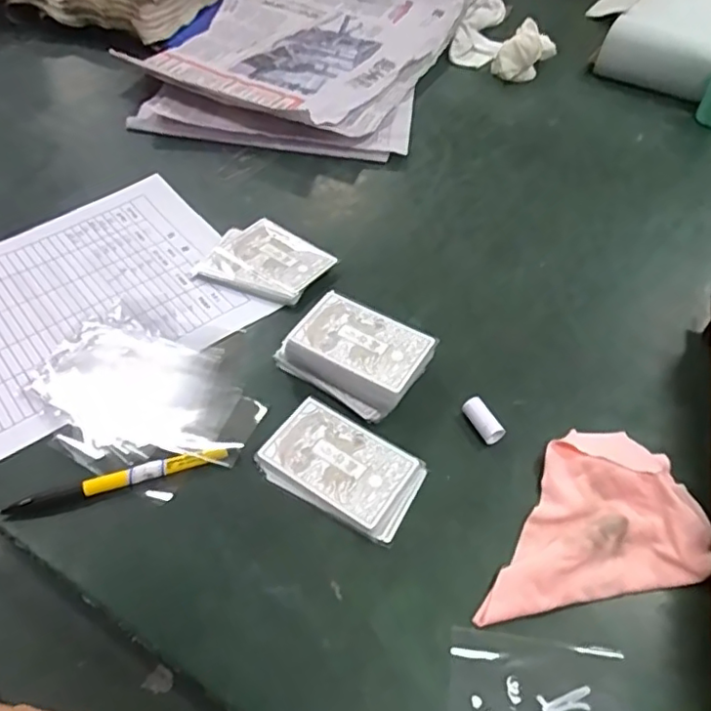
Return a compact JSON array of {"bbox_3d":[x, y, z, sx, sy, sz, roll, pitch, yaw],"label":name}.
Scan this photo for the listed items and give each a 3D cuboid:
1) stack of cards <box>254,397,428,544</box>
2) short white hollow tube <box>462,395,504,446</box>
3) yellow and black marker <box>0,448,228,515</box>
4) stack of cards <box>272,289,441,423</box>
[{"bbox_3d":[-0.008,0.067,0.366,0.094,0.005,0.061,25,54,18],"label":"stack of cards"},{"bbox_3d":[0.083,0.043,0.387,0.015,0.014,0.031,-25,55,-20],"label":"short white hollow tube"},{"bbox_3d":[-0.141,0.074,0.355,0.126,0.008,0.010,-14,52,-13],"label":"yellow and black marker"},{"bbox_3d":[0.001,-0.002,0.408,0.089,0.024,0.063,30,56,21],"label":"stack of cards"}]

